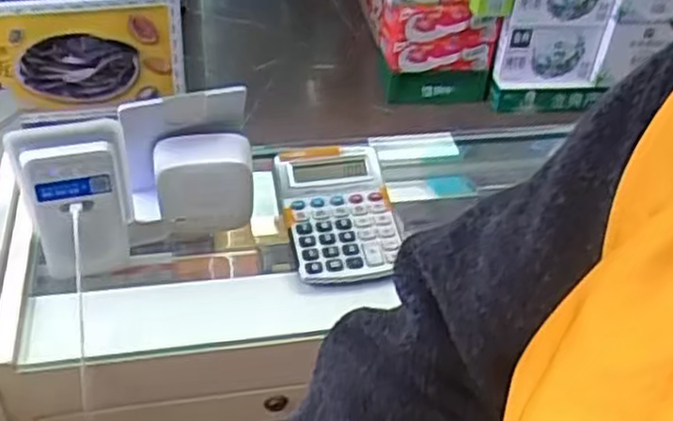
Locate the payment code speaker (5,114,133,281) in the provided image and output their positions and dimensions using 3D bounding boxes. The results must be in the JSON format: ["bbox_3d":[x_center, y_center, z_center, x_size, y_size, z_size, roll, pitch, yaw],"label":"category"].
[{"bbox_3d":[-0.221,-0.010,0.641,0.086,0.139,0.041,-12,43,-19],"label":"payment code speaker"}]

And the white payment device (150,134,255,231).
[{"bbox_3d":[-0.124,-0.026,0.704,0.088,0.088,0.037,-7,42,-14],"label":"white payment device"}]

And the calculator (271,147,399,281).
[{"bbox_3d":[0.003,0.002,0.737,0.104,0.021,0.148,-7,61,-13],"label":"calculator"}]

